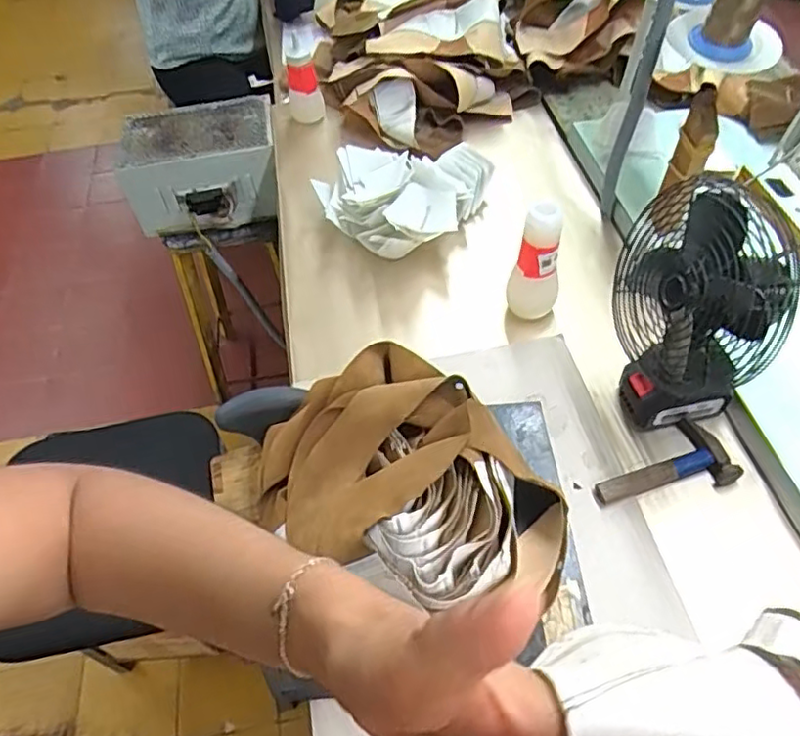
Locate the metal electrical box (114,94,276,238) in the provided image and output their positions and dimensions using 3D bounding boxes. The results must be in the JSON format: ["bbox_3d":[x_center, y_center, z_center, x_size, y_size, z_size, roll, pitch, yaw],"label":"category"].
[{"bbox_3d":[-0.399,-0.414,1.277,0.299,0.148,0.226,-5,52,-2],"label":"metal electrical box"}]

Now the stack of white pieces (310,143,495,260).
[{"bbox_3d":[0.022,-0.262,0.985,0.282,0.104,0.180,-13,53,-7],"label":"stack of white pieces"}]

